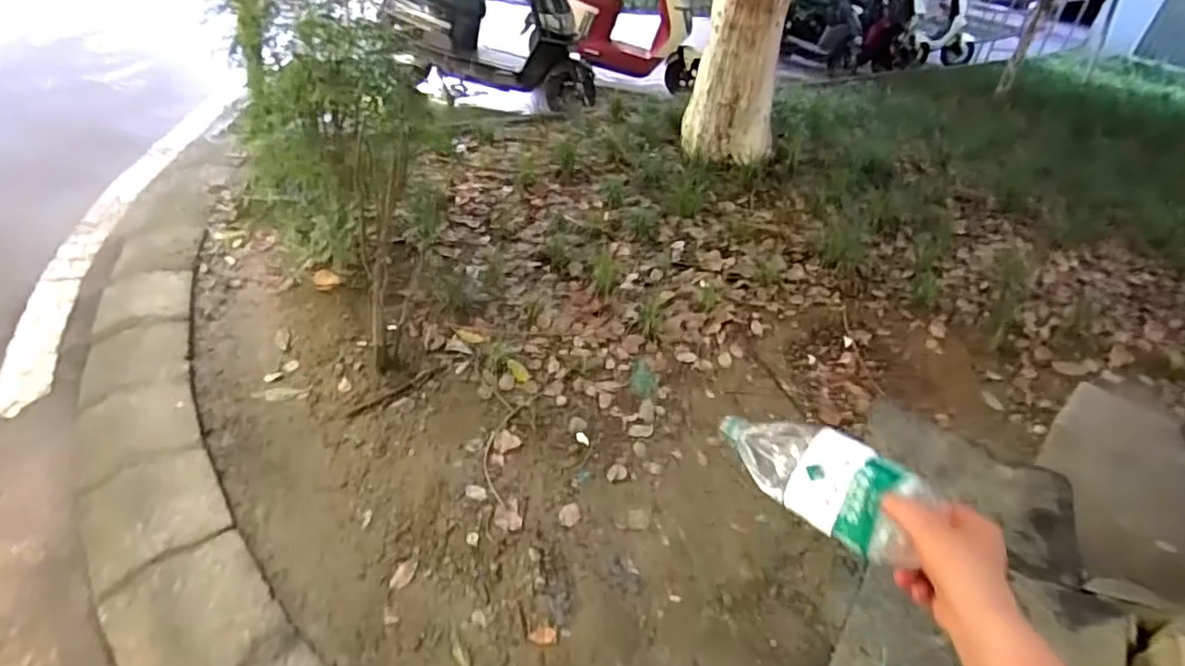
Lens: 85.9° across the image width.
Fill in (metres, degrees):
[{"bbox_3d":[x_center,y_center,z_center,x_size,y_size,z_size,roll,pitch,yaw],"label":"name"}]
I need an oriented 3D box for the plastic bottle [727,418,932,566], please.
[{"bbox_3d":[0.212,0.131,0.604,0.061,0.062,0.198,-20,28,-28],"label":"plastic bottle"}]

